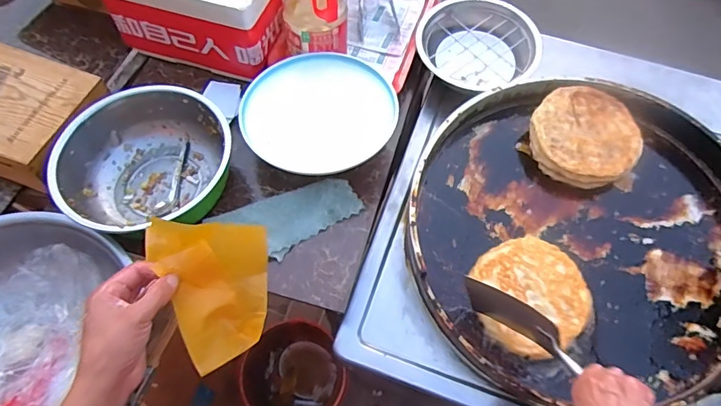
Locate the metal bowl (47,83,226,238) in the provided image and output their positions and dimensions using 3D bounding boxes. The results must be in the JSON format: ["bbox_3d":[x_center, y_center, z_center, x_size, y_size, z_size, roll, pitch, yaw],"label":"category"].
[{"bbox_3d":[-0.333,-0.060,0.765,0.248,0.109,0.256,1,62,-1],"label":"metal bowl"}]

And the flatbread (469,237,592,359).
[{"bbox_3d":[0.252,0.135,0.705,0.160,0.022,0.166,1,62,-1],"label":"flatbread"}]

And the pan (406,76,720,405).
[{"bbox_3d":[0.344,0.032,0.740,0.524,0.069,0.505,1,62,-1],"label":"pan"}]

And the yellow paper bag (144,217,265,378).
[{"bbox_3d":[-0.146,0.090,0.473,0.112,0.044,0.139,0,84,-28],"label":"yellow paper bag"}]

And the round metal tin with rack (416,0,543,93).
[{"bbox_3d":[0.227,-0.306,0.930,0.232,0.065,0.196,12,63,5],"label":"round metal tin with rack"}]

